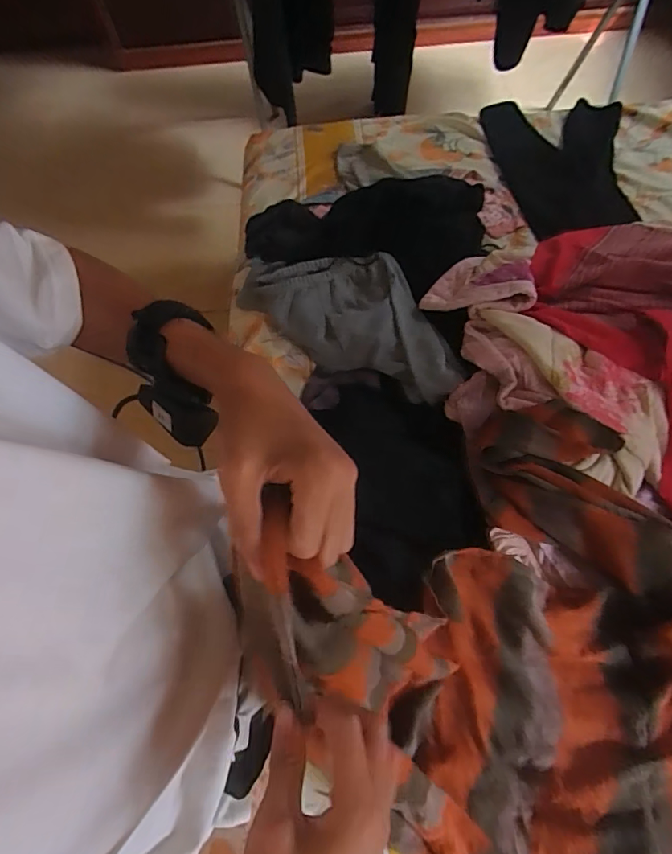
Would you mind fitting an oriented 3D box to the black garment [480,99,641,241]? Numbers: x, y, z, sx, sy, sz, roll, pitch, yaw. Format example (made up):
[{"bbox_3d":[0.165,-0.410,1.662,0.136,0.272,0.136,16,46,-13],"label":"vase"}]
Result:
[{"bbox_3d":[0.601,-0.709,1.290,0.377,0.111,0.456,1,64,4],"label":"black garment"}]

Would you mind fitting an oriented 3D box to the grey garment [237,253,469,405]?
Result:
[{"bbox_3d":[0.037,-0.260,0.983,0.561,0.071,0.273,37,72,19],"label":"grey garment"}]

